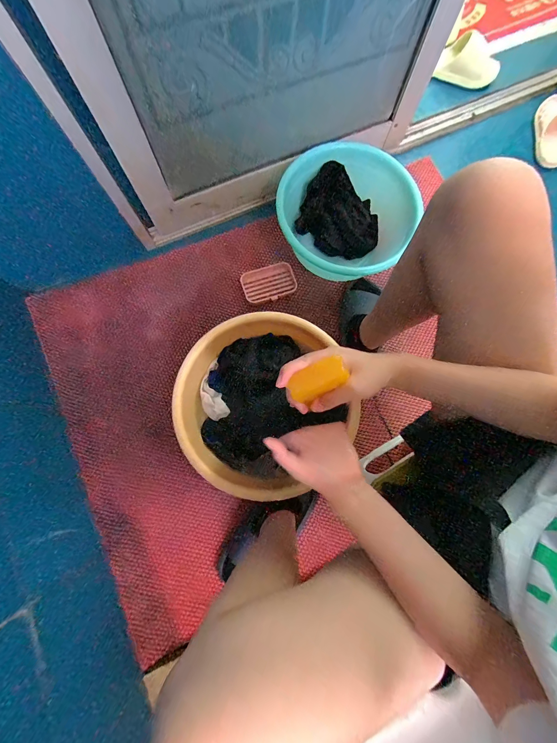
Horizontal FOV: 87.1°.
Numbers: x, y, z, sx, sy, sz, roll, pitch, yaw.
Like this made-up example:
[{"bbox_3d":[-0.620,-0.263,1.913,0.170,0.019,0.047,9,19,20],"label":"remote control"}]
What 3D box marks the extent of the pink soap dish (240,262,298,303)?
[{"bbox_3d":[-0.024,-0.228,0.757,0.134,0.020,0.093,-20,79,-5],"label":"pink soap dish"}]

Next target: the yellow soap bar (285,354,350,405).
[{"bbox_3d":[0.039,0.008,0.293,0.056,0.021,0.029,-30,80,-6],"label":"yellow soap bar"}]

